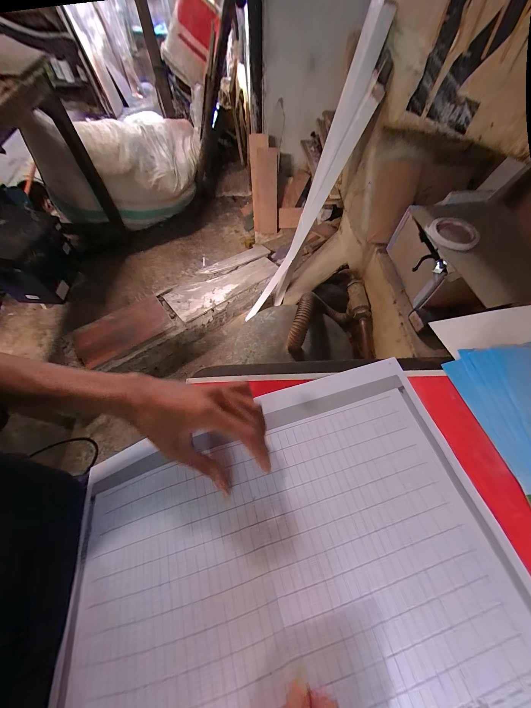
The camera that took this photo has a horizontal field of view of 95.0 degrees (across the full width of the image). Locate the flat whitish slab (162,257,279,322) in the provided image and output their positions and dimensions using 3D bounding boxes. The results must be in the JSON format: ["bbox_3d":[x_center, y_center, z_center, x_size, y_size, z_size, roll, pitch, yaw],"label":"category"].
[{"bbox_3d":[-0.210,-0.358,1.261,0.579,0.032,0.211,-29,65,-13],"label":"flat whitish slab"}]

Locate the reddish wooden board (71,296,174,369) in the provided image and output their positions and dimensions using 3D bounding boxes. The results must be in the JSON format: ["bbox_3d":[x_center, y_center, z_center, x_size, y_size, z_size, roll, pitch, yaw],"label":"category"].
[{"bbox_3d":[-0.667,-0.115,1.133,0.405,0.031,0.214,-30,74,-13],"label":"reddish wooden board"}]

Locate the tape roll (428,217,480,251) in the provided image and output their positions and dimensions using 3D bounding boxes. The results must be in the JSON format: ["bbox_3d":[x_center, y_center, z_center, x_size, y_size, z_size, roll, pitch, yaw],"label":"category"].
[{"bbox_3d":[0.414,-0.270,0.536,0.100,0.025,0.105,0,62,0],"label":"tape roll"}]

